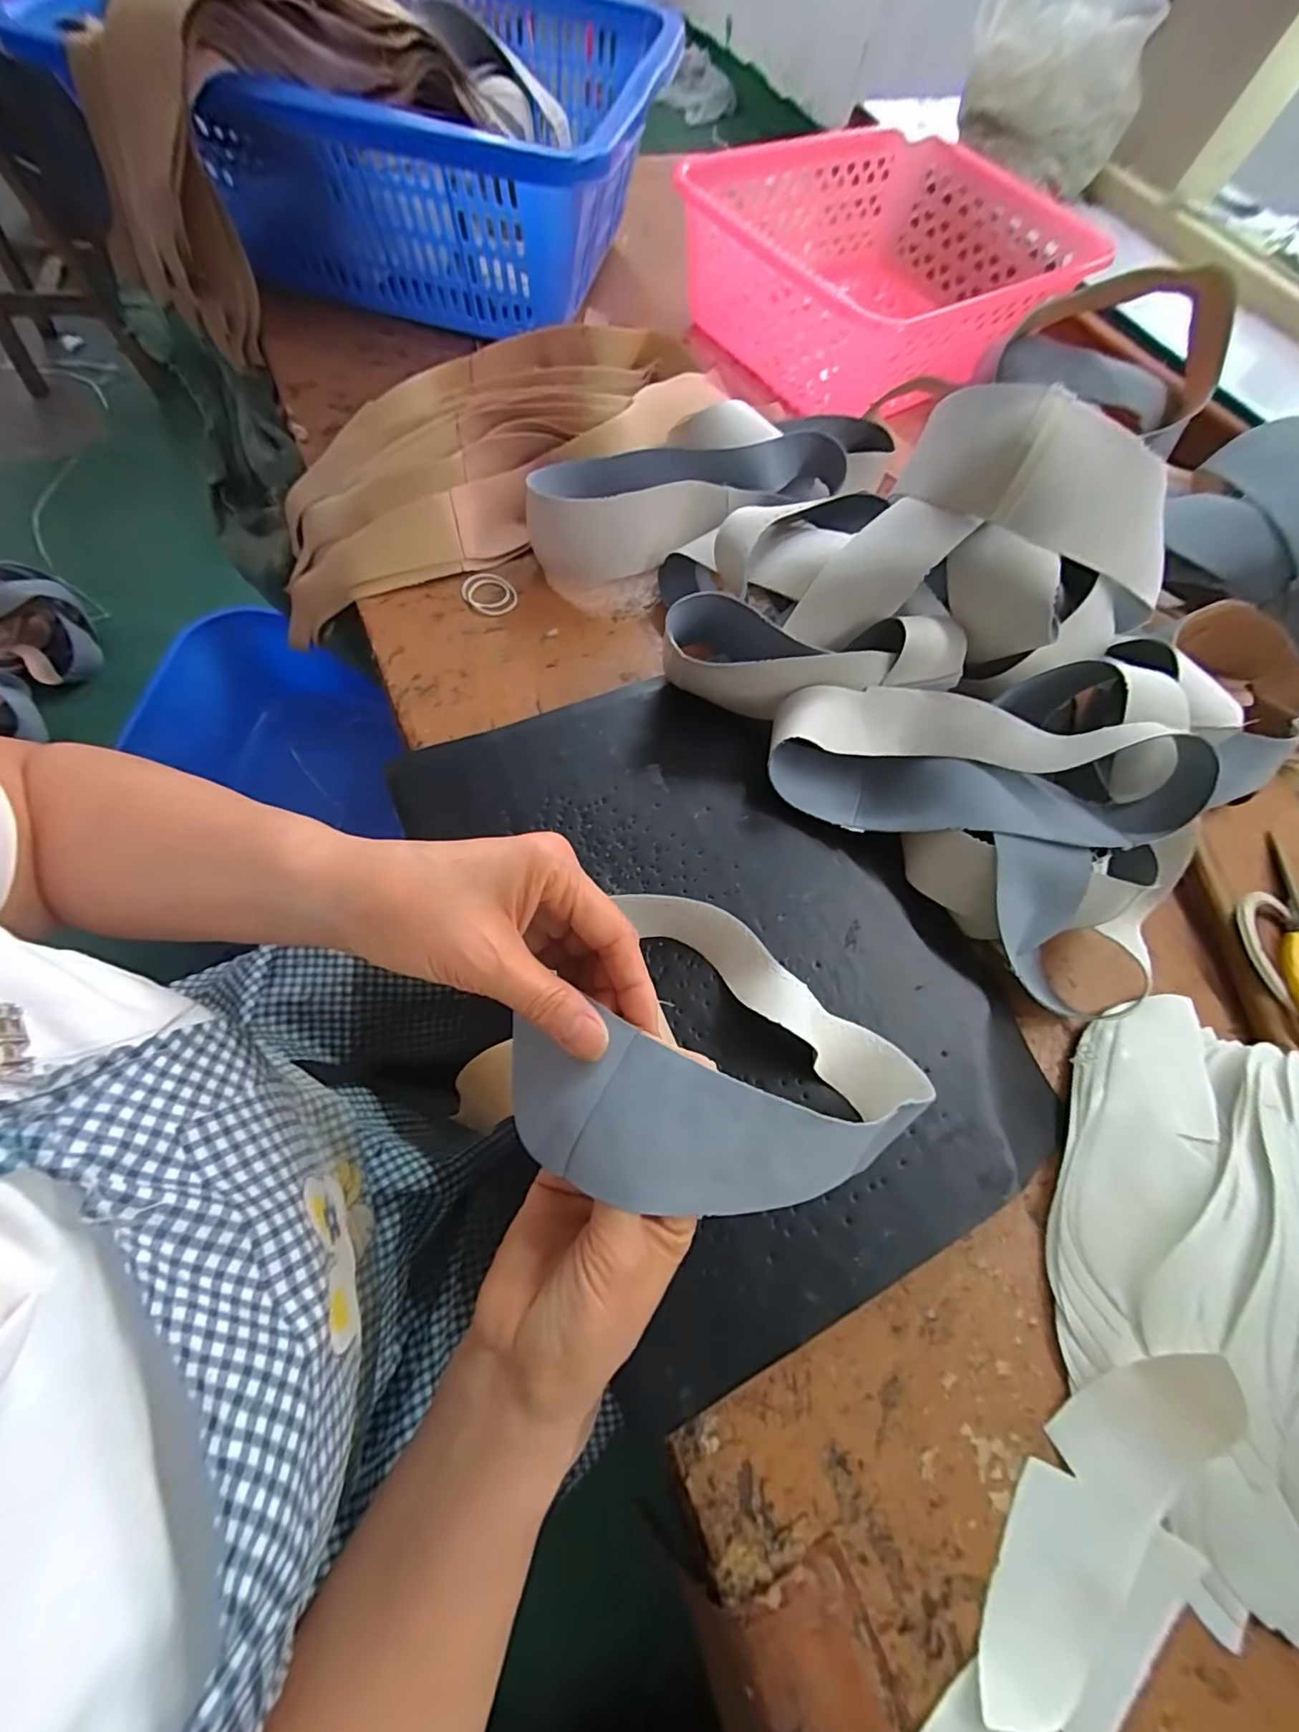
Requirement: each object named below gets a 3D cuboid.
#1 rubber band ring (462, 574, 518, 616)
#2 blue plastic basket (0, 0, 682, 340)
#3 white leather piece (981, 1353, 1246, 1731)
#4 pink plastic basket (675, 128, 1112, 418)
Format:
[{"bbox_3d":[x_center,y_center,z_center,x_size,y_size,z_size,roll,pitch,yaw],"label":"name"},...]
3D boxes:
[{"bbox_3d":[-0.137,-0.233,0.489,0.045,0.004,0.042,2,76,-7],"label":"rubber band ring"},{"bbox_3d":[-0.236,-0.753,0.601,0.473,0.168,0.441,17,67,0],"label":"blue plastic basket"},{"bbox_3d":[0.228,0.327,0.281,0.055,0.031,0.184,43,70,11],"label":"white leather piece"},{"bbox_3d":[0.264,-0.663,0.650,0.428,0.120,0.314,-33,74,-18],"label":"pink plastic basket"}]

